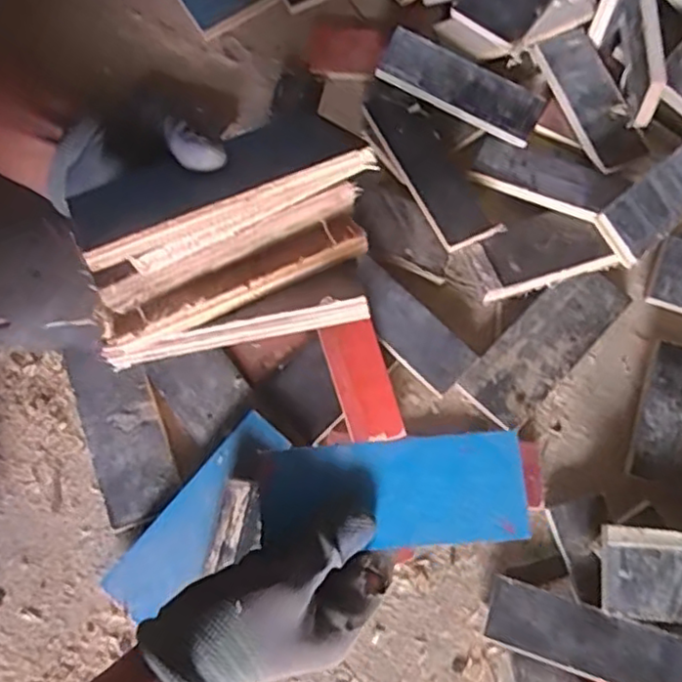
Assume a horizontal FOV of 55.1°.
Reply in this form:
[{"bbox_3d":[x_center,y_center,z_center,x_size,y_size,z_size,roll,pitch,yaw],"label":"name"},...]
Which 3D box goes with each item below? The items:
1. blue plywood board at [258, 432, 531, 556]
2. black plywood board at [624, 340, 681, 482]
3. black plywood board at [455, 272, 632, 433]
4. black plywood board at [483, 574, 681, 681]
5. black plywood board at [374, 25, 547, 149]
[{"bbox_3d":[0.028,0.087,0.381,0.151,0.017,0.061,0,75,6],"label":"blue plywood board"},{"bbox_3d":[0.270,0.059,0.538,0.044,0.008,0.116,18,77,6],"label":"black plywood board"},{"bbox_3d":[0.173,0.001,0.557,0.060,0.006,0.161,42,81,11],"label":"black plywood board"},{"bbox_3d":[0.186,0.223,0.476,0.155,0.017,0.047,15,76,19],"label":"black plywood board"},{"bbox_3d":[0.109,-0.233,0.602,0.153,0.011,0.056,26,83,2],"label":"black plywood board"}]

